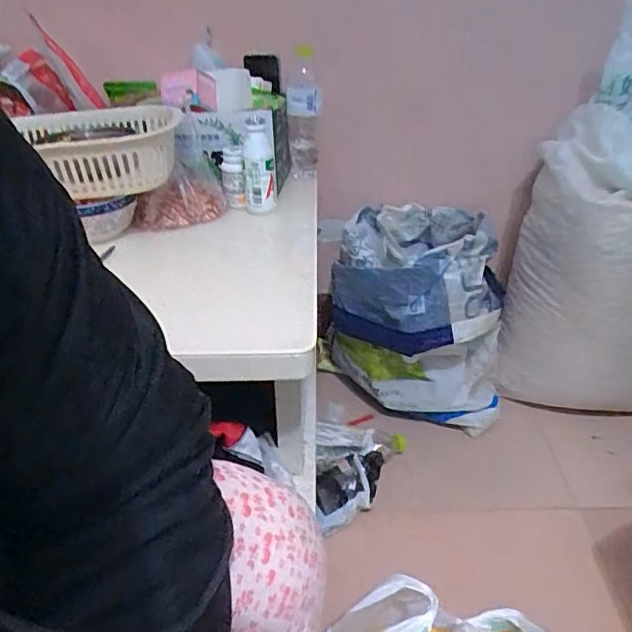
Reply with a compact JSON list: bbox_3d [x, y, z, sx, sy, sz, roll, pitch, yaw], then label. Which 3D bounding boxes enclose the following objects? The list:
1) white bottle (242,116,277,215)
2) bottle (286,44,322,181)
[{"bbox_3d":[-0.095,-0.248,0.922,0.056,0.154,0.054,-3,7,-2],"label":"white bottle"},{"bbox_3d":[-0.023,-0.378,1.065,0.060,0.241,0.063,-5,33,-6],"label":"bottle"}]

